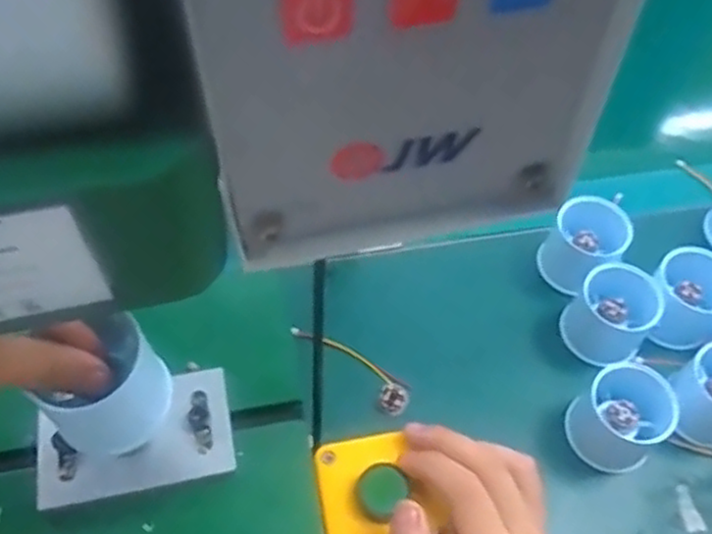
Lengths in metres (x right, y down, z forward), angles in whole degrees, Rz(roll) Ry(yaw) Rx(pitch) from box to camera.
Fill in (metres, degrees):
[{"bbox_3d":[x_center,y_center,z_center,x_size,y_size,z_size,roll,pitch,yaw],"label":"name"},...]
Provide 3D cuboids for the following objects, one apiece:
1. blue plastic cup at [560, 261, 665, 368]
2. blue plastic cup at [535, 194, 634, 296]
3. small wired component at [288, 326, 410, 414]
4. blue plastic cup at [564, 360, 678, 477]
[{"bbox_3d":[0.176,0.032,0.498,0.053,0.044,0.061,34,61,19],"label":"blue plastic cup"},{"bbox_3d":[0.163,-0.016,0.525,0.051,0.052,0.048,1,56,-2],"label":"blue plastic cup"},{"bbox_3d":[-0.002,0.064,0.473,0.089,0.006,0.021,37,61,1],"label":"small wired component"},{"bbox_3d":[0.167,0.096,0.458,0.062,0.042,0.054,-38,65,-24],"label":"blue plastic cup"}]

